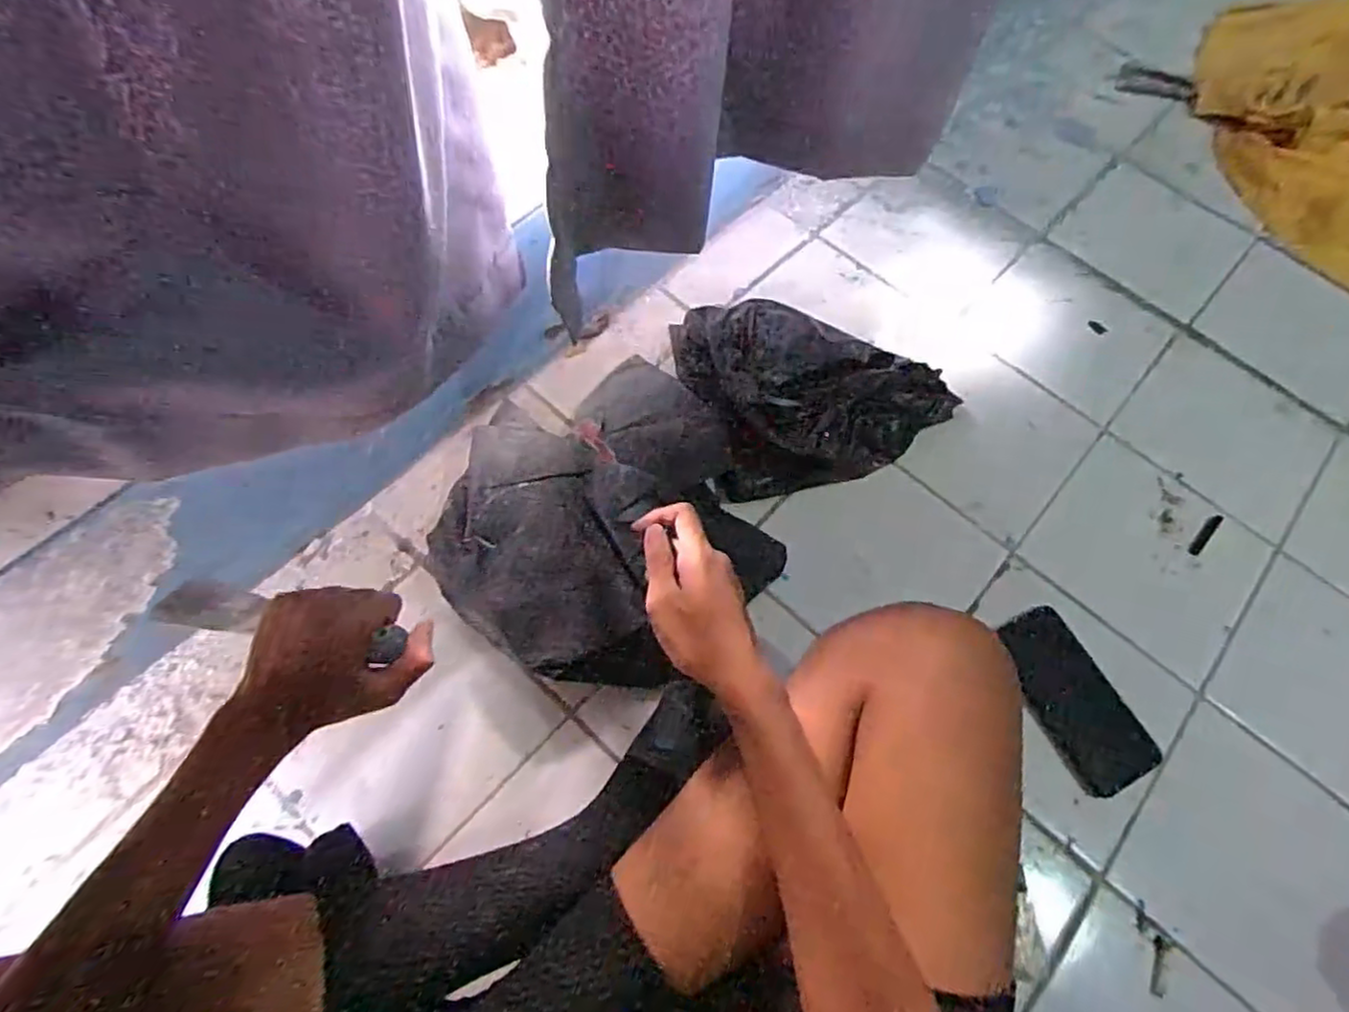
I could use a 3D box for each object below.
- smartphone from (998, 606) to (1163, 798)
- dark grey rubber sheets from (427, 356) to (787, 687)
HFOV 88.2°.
[{"bbox_3d":[0.359,0.172,0.629,0.087,0.011,0.158,-24,70,-13],"label":"smartphone"},{"bbox_3d":[-0.064,0.005,0.662,0.304,0.066,0.293,-41,75,-18],"label":"dark grey rubber sheets"}]

